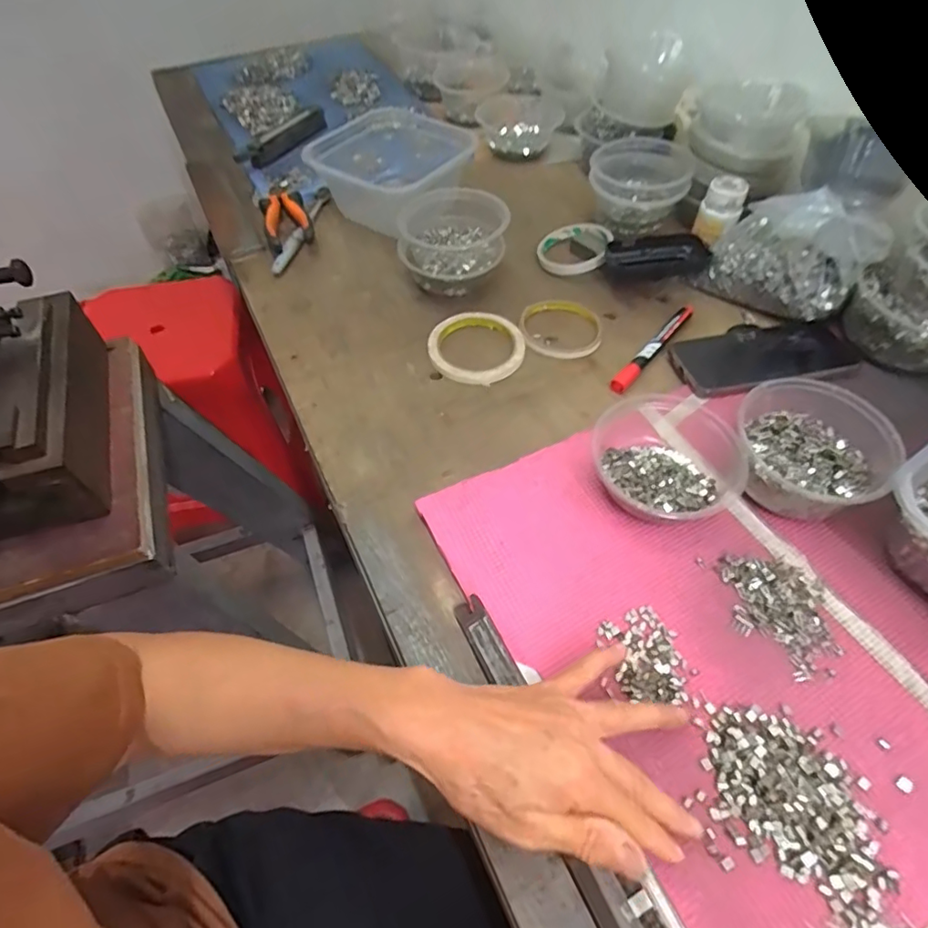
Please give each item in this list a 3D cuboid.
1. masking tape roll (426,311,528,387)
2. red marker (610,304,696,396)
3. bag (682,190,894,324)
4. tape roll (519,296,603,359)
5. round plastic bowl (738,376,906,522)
[{"bbox_3d":[0.014,-0.123,0.577,0.096,0.009,0.105,-2,53,2],"label":"masking tape roll"},{"bbox_3d":[0.193,-0.120,0.568,0.015,0.011,0.153,33,62,24],"label":"red marker"},{"bbox_3d":[0.326,-0.212,0.560,0.067,0.114,0.145,-37,60,-22],"label":"bag"},{"bbox_3d":[0.102,-0.146,0.595,0.084,0.009,0.091,-2,53,2],"label":"tape roll"},{"bbox_3d":[0.269,-0.008,0.443,0.107,0.059,0.108,-2,53,2],"label":"round plastic bowl"}]

